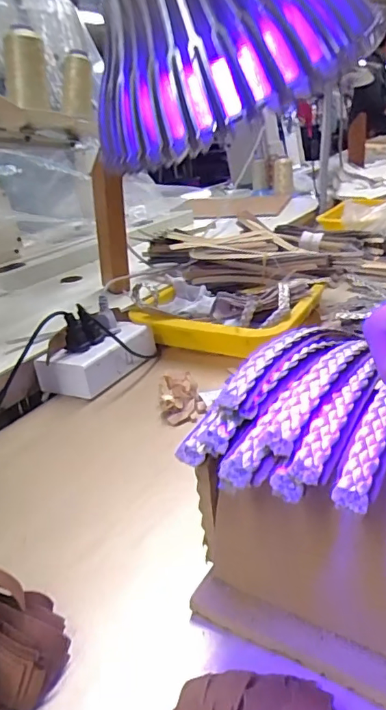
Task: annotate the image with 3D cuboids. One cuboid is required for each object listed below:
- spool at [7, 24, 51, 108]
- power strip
[{"bbox_3d":[-0.212,-0.364,0.641,0.050,0.090,0.042,-10,26,-13],"label":"spool"},{"bbox_3d":[-0.099,0.002,0.544,0.066,0.043,0.125,13,30,32],"label":"power strip"}]

